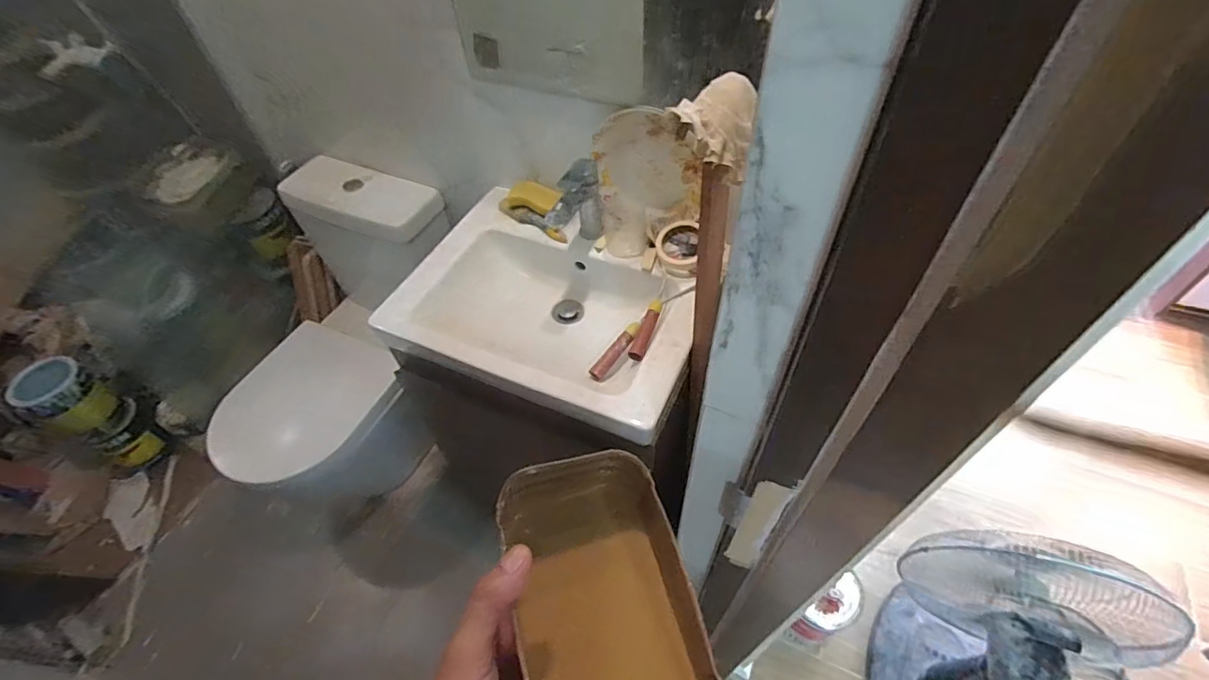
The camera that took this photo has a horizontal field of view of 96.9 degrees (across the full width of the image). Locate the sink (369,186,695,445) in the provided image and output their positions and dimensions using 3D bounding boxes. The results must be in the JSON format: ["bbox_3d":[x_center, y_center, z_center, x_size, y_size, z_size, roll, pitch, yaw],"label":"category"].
[{"bbox_3d":[-0.096,-0.046,0.992,0.526,0.134,0.364,19,55,18],"label":"sink"}]

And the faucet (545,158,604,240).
[{"bbox_3d":[-0.047,-0.226,0.967,0.061,0.164,0.146,13,54,14],"label":"faucet"}]

